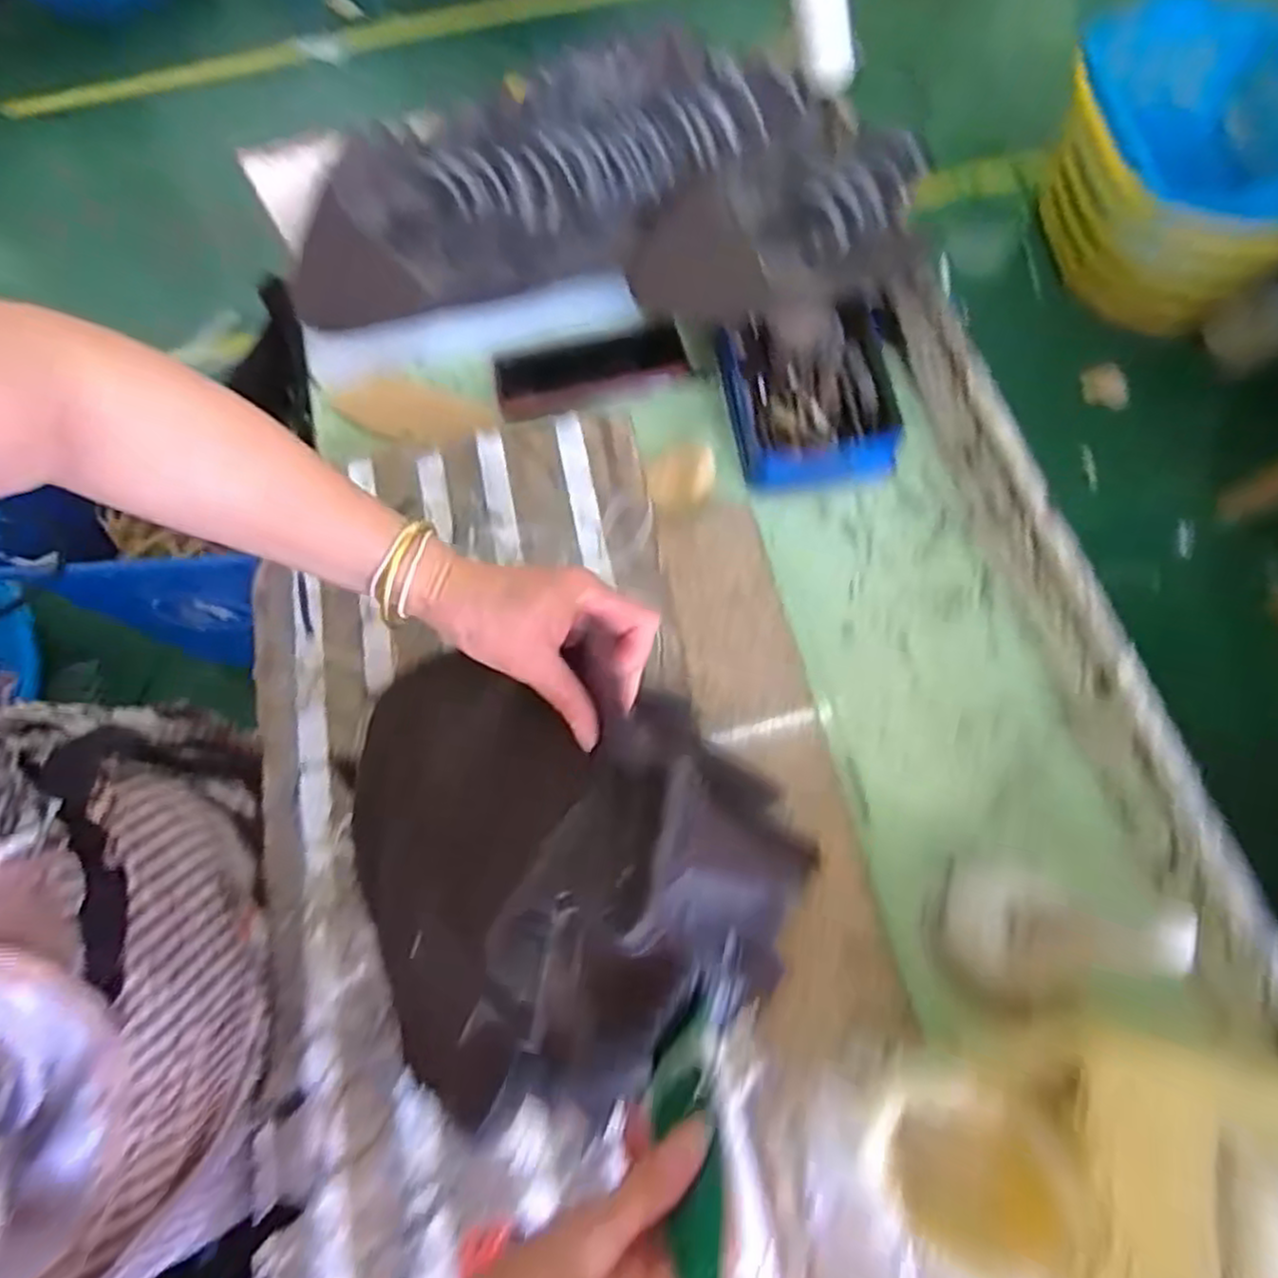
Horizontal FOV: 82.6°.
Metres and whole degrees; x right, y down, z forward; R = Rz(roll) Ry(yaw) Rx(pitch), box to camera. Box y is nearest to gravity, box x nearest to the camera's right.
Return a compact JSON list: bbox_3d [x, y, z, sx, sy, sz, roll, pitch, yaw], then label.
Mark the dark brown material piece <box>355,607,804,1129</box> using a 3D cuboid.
[{"bbox_3d":[-0.051,0.099,0.381,0.189,0.140,0.251,-31,71,-9],"label":"dark brown material piece"}]

